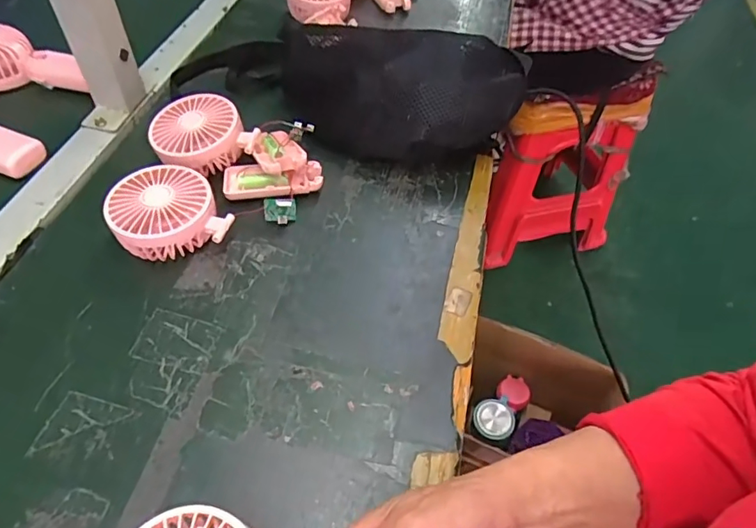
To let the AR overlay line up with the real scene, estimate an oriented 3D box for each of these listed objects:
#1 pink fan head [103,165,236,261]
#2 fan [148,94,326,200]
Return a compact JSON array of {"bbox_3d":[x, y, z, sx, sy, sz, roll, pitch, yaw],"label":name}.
[{"bbox_3d":[-0.187,-0.041,0.447,0.086,0.049,0.086,-28,59,-24],"label":"pink fan head"},{"bbox_3d":[-0.139,-0.112,0.504,0.165,0.056,0.093,11,51,4],"label":"fan"}]

